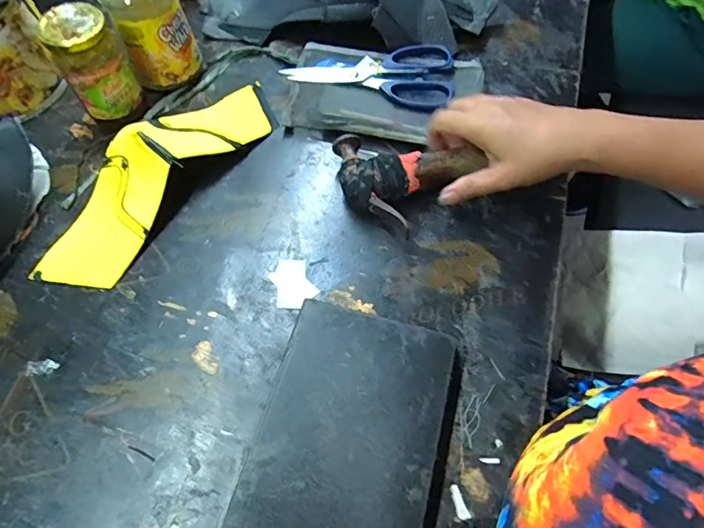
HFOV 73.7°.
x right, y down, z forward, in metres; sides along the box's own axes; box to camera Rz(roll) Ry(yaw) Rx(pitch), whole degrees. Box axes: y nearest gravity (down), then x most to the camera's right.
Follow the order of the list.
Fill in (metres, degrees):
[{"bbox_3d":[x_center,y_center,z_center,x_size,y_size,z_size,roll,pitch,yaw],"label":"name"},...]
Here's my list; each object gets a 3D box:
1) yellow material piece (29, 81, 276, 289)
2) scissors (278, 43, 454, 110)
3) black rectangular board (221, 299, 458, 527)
[{"bbox_3d":[-0.187,-0.106,0.466,0.099,0.047,0.277,32,68,15],"label":"yellow material piece"},{"bbox_3d":[0.022,-0.220,0.527,0.185,0.011,0.090,12,64,6],"label":"scissors"},{"bbox_3d":[-0.005,0.137,0.351,0.130,0.024,0.205,15,64,8],"label":"black rectangular board"}]

